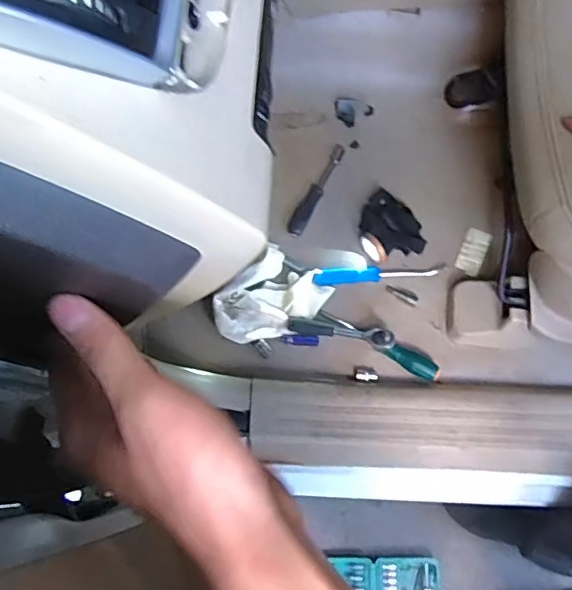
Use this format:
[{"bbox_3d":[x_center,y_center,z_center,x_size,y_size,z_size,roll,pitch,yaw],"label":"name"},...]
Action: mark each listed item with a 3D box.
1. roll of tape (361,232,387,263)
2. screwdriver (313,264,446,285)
[{"bbox_3d":[0.132,-0.069,0.835,0.016,0.048,0.049,-33,75,-8],"label":"roll of tape"},{"bbox_3d":[0.137,-0.034,0.837,0.190,0.019,0.026,-5,74,0],"label":"screwdriver"}]

